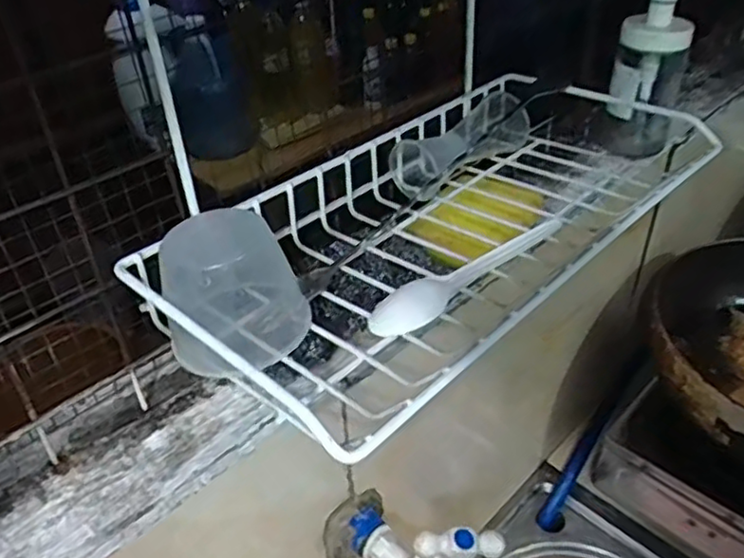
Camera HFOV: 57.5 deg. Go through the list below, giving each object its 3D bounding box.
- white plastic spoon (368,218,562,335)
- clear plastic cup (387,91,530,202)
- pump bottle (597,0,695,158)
[{"bbox_3d":[0.052,-0.002,0.376,0.122,0.012,0.026,-30,44,-11],"label":"white plastic spoon"},{"bbox_3d":[0.071,-0.101,0.503,0.050,0.041,0.127,27,46,32],"label":"clear plastic cup"},{"bbox_3d":[0.256,-0.193,0.628,0.061,0.186,0.071,12,40,17],"label":"pump bottle"}]

